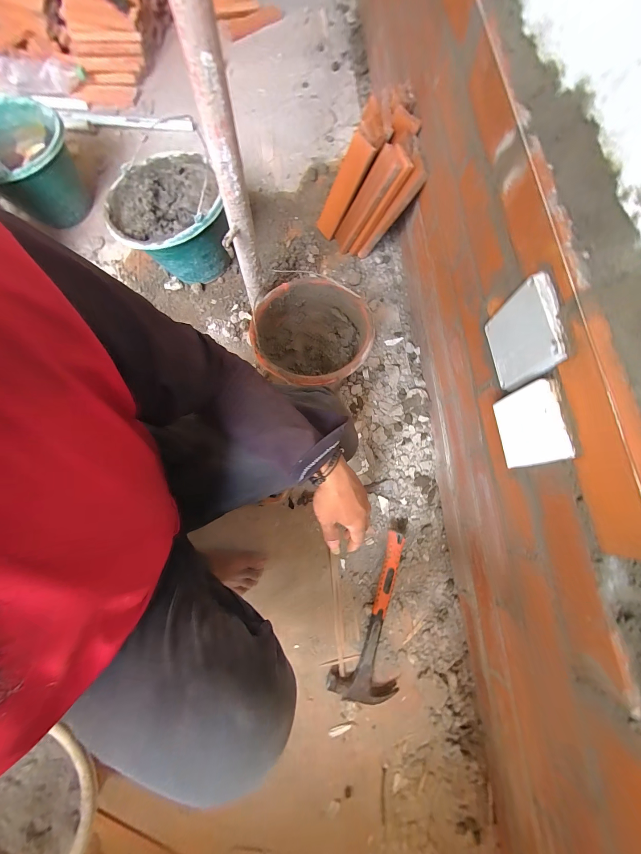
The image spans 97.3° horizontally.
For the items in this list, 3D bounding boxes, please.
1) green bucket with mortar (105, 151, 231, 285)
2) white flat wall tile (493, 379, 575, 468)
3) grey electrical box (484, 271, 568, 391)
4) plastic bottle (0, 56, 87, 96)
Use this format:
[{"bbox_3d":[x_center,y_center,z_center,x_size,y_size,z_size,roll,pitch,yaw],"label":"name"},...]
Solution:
[{"bbox_3d":[-0.344,-0.485,0.696,0.238,0.183,0.255,0,76,1],"label":"green bucket with mortar"},{"bbox_3d":[0.250,0.000,0.338,0.019,0.083,0.087,-6,76,-1],"label":"white flat wall tile"},{"bbox_3d":[0.252,-0.111,0.353,0.017,0.098,0.106,-3,76,0],"label":"grey electrical box"},{"bbox_3d":[-0.912,-1.144,0.922,0.271,0.078,0.081,0,76,1],"label":"plastic bottle"}]

